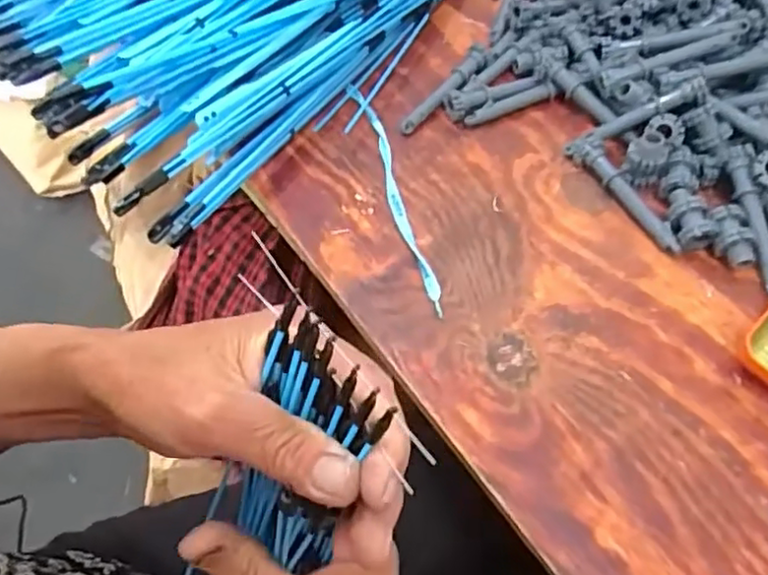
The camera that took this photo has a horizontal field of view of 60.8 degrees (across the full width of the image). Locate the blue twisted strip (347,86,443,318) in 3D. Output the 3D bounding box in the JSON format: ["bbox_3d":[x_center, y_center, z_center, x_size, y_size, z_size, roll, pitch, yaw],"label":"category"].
[{"bbox_3d":[0.006,-0.070,0.441,0.014,0.011,0.204,-14,58,-7],"label":"blue twisted strip"}]

